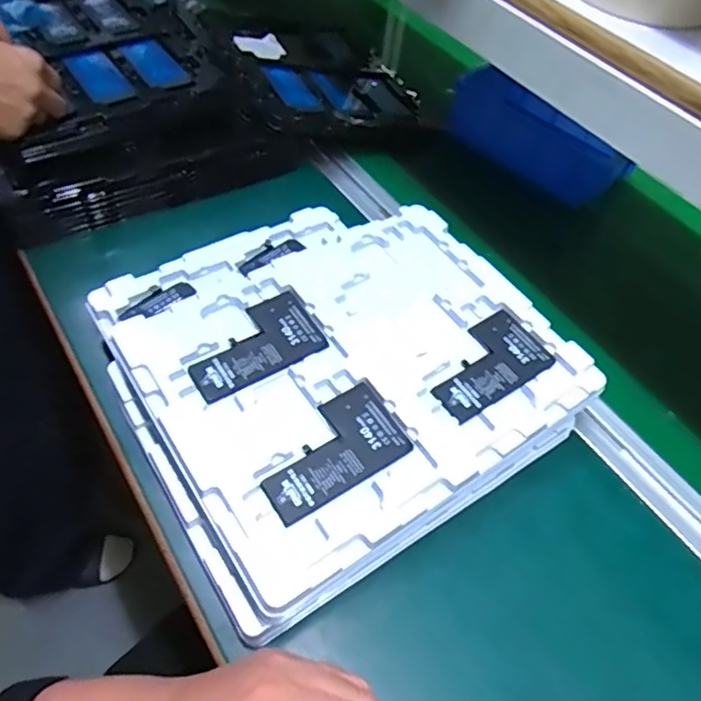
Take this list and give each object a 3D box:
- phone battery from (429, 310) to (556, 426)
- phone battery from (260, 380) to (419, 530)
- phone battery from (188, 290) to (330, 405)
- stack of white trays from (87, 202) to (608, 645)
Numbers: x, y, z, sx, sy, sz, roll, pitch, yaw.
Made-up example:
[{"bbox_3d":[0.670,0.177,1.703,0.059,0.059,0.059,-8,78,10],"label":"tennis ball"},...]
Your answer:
[{"bbox_3d":[0.096,0.010,0.414,0.096,0.004,0.056,-28,61,-26],"label":"phone battery"},{"bbox_3d":[-0.013,0.062,0.364,0.095,0.004,0.057,-28,60,-25],"label":"phone battery"},{"bbox_3d":[-0.069,-0.005,0.405,0.095,0.004,0.060,-29,61,-26],"label":"phone battery"},{"bbox_3d":[-0.014,0.007,0.434,0.291,0.063,0.281,-26,60,-24],"label":"stack of white trays"}]

